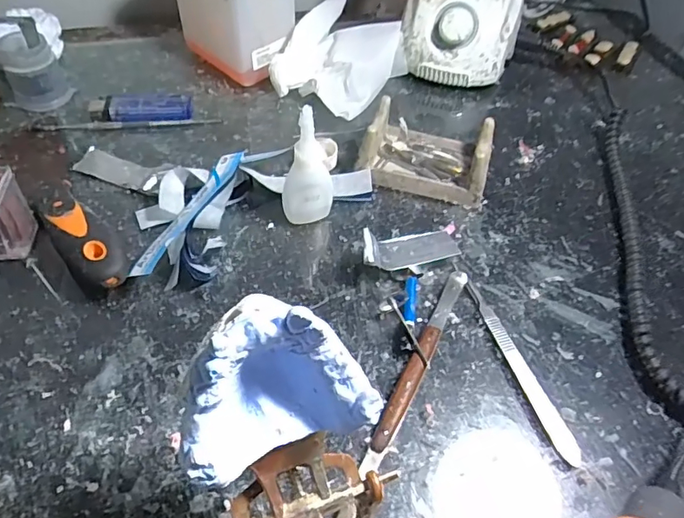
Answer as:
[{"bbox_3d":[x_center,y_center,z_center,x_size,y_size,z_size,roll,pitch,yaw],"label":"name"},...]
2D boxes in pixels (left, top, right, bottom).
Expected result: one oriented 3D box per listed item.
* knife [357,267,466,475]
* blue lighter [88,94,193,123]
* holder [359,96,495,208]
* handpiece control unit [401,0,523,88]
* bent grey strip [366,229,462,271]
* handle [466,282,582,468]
[{"bbox_3d":[0.046,0.059,0.299,0.011,0.010,0.146,24,54,14],"label":"knife"},{"bbox_3d":[-0.169,-0.127,0.434,0.081,0.014,0.024,-4,52,-8],"label":"blue lighter"},{"bbox_3d":[0.068,-0.084,0.399,0.095,0.041,0.062,15,52,7],"label":"holder"},{"bbox_3d":[0.109,-0.212,0.479,0.103,0.080,0.071,13,52,5],"label":"handpiece control unit"},{"bbox_3d":[0.044,-0.008,0.341,0.069,0.029,0.027,-11,53,-13],"label":"bent grey strip"},{"bbox_3d":[0.106,0.062,0.303,0.013,0.005,0.119,-11,53,-13],"label":"handle"}]

